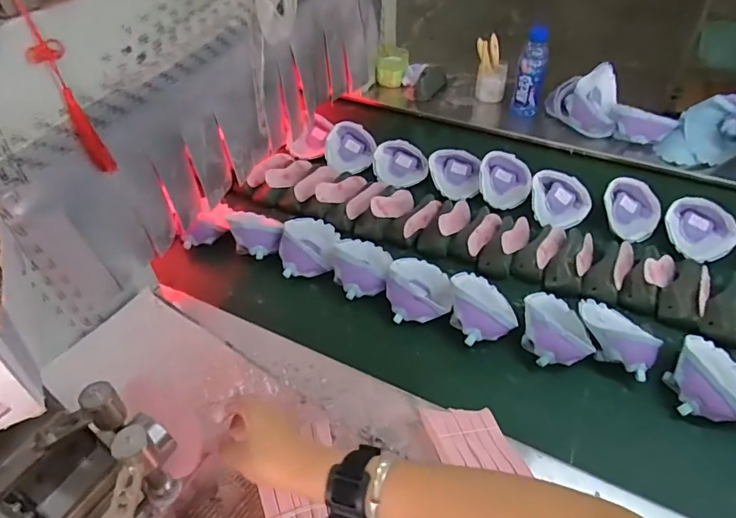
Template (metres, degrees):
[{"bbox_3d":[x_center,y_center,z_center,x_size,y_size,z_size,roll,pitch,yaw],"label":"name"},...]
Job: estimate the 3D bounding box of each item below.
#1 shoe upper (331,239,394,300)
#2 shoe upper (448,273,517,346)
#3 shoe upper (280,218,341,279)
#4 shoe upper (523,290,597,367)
[{"bbox_3d":[-0.010,0.006,0.895,0.106,0.052,0.147,7,47,2],"label":"shoe upper"},{"bbox_3d":[0.197,0.076,0.825,0.111,0.053,0.148,5,47,0],"label":"shoe upper"},{"bbox_3d":[-0.113,-0.031,0.940,0.100,0.047,0.149,7,47,2],"label":"shoe upper"},{"bbox_3d":[0.307,0.104,0.791,0.114,0.058,0.133,-2,47,-6],"label":"shoe upper"}]

